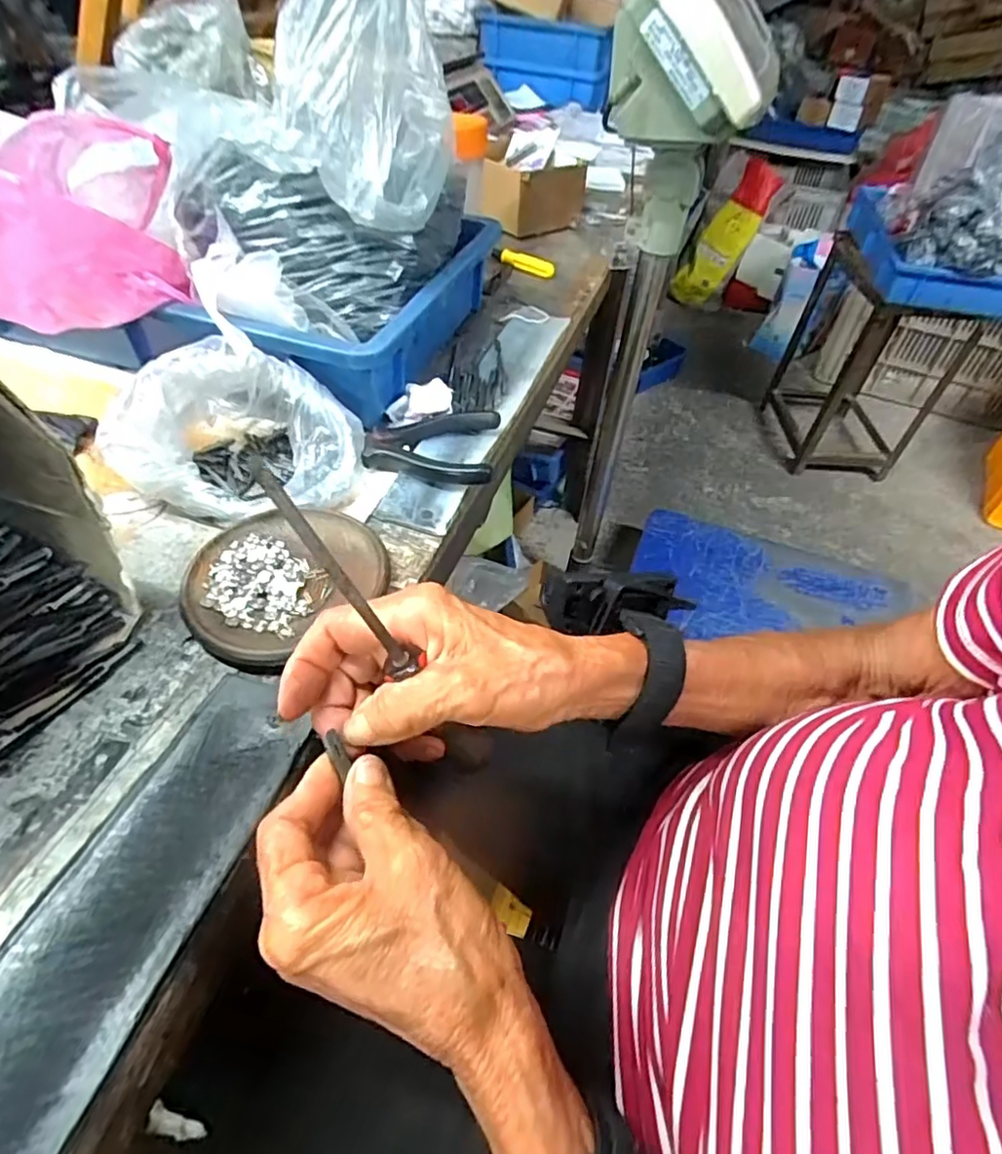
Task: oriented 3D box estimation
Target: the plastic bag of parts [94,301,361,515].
[{"bbox_3d":[-0.166,-0.097,0.397,0.131,0.076,0.120,15,48,9],"label":"plastic bag of parts"}]

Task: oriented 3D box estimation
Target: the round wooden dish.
[{"bbox_3d":[-0.129,0.001,0.358,0.099,0.015,0.110,37,55,26],"label":"round wooden dish"}]

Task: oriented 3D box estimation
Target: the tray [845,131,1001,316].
[{"bbox_3d":[0.855,-0.685,1.131,0.280,0.235,0.379,13,48,7],"label":"tray"}]

